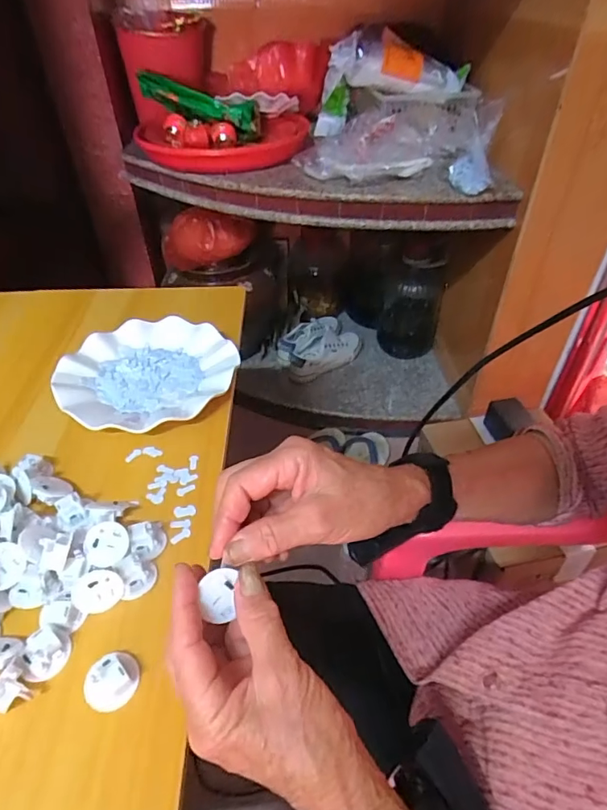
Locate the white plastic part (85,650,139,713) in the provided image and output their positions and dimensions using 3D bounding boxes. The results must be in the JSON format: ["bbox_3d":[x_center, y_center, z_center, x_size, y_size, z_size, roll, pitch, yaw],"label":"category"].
[{"bbox_3d":[-0.122,0.173,0.307,0.032,0.017,0.032,0,43,0],"label":"white plastic part"}]

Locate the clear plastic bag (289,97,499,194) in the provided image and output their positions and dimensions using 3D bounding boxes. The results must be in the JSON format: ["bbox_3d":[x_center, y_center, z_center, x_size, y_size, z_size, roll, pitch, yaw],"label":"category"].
[{"bbox_3d":[0.154,-0.470,0.864,0.330,0.102,0.205,1,43,2],"label":"clear plastic bag"}]

